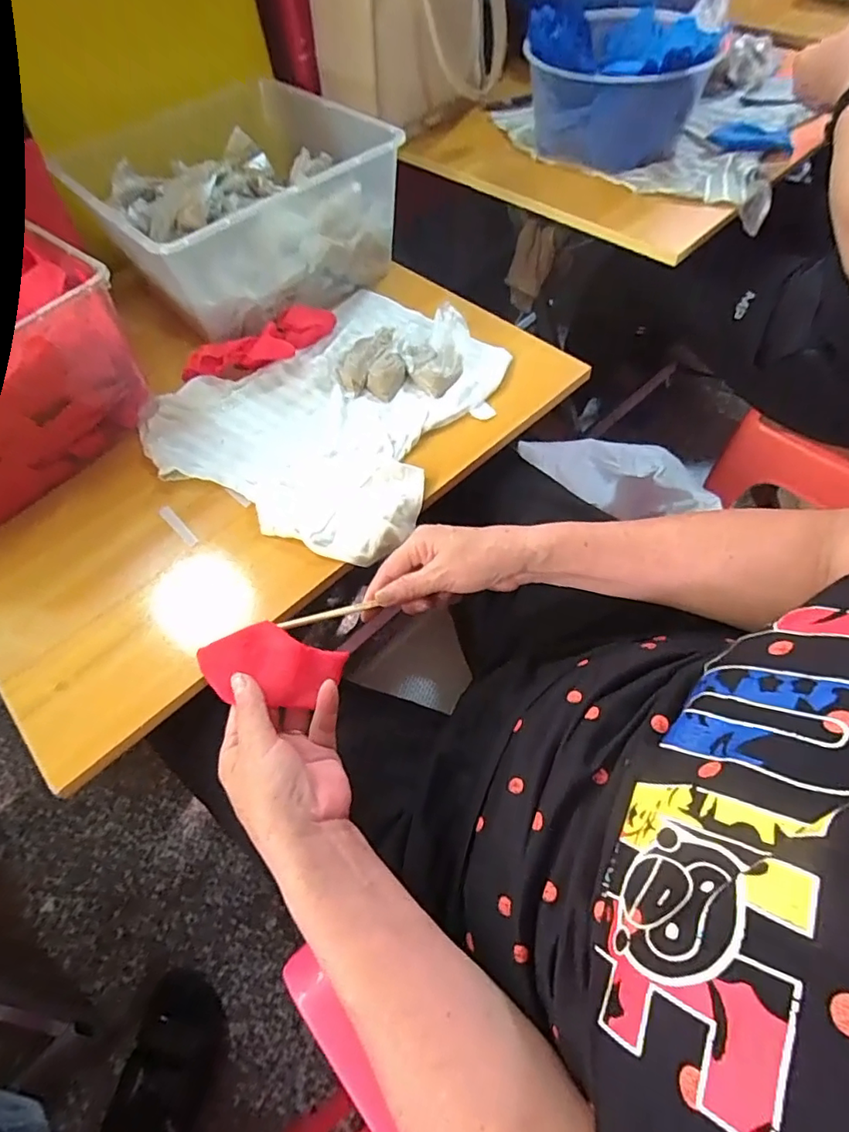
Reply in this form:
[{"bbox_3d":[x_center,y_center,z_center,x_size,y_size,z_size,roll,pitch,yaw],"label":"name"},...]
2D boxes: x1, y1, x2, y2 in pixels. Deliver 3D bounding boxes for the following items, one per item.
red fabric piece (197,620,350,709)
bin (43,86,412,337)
[{"bbox_3d":[-0.111,0.073,0.390,0.092,0.009,0.059,27,67,-7],"label":"red fabric piece"},{"bbox_3d":[-0.223,-0.424,0.640,0.290,0.136,0.324,-38,63,-17],"label":"bin"}]

